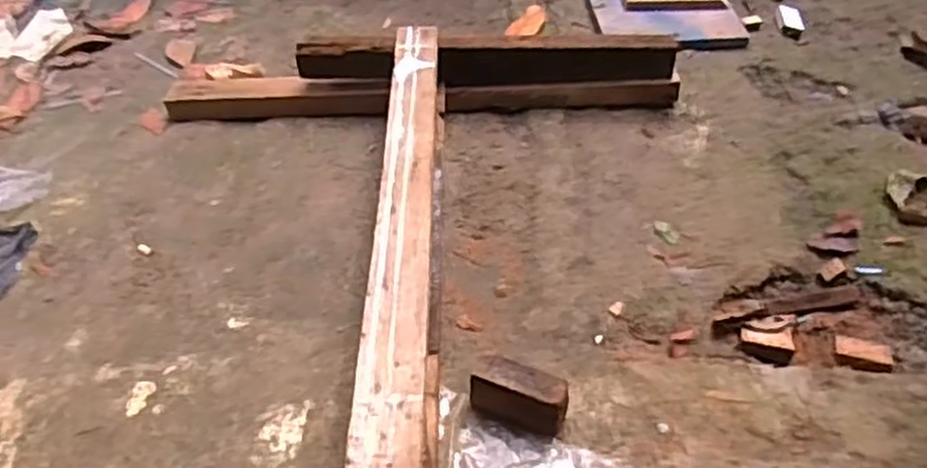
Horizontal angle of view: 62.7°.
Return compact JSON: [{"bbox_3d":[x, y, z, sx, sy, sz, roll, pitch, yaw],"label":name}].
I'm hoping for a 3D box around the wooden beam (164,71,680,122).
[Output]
[{"bbox_3d":[-0.074,-0.209,1.199,0.811,0.050,0.059,2,47,5],"label":"wooden beam"}]

